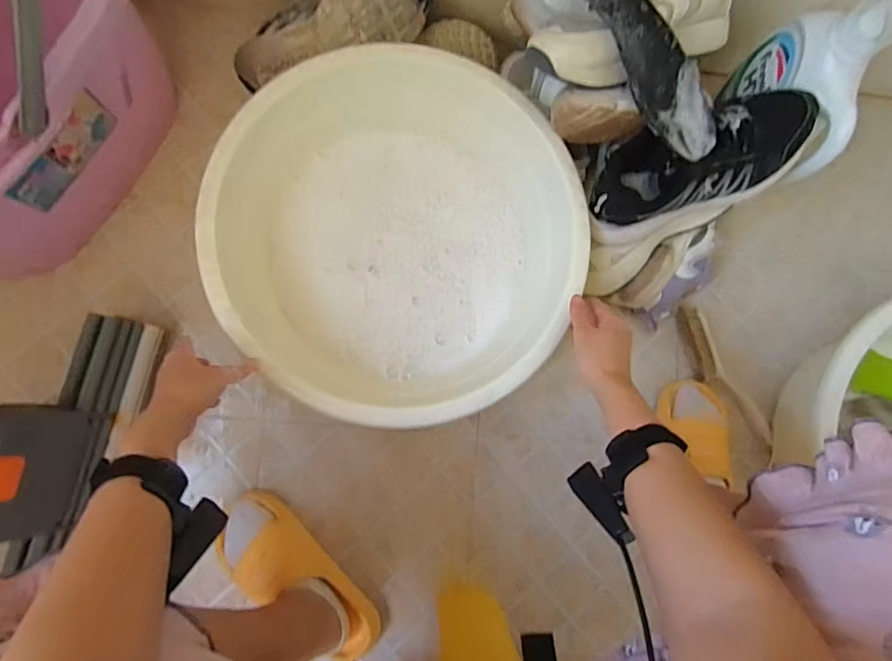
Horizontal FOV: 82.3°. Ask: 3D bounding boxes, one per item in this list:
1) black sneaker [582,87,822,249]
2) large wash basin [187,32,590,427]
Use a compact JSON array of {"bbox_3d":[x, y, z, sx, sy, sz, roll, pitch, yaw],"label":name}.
[{"bbox_3d":[0.303,-0.201,0.617,0.278,0.100,0.130,-25,89,4],"label":"black sneaker"},{"bbox_3d":[-0.060,-0.108,0.636,0.415,0.124,0.411,1,85,-8],"label":"large wash basin"}]

